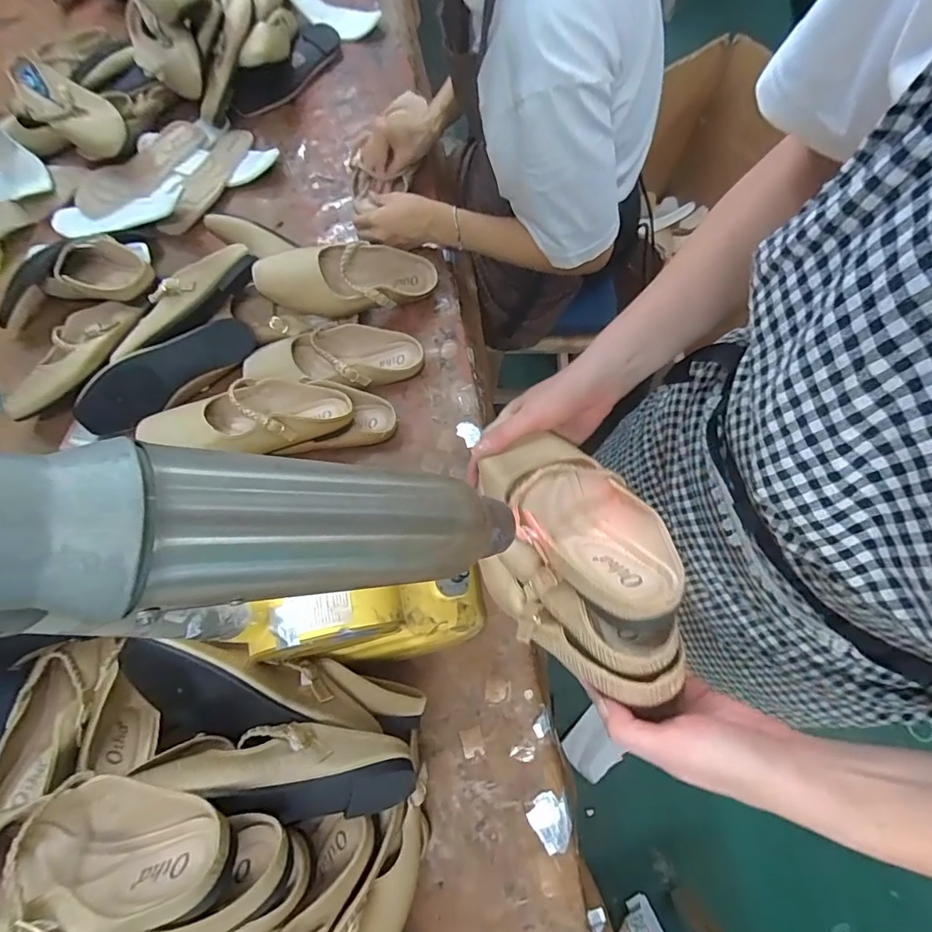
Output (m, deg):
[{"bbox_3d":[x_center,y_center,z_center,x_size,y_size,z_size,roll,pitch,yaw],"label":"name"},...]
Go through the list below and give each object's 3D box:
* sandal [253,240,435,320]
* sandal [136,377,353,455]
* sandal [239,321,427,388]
[{"bbox_3d":[-0.143,-0.237,0.636,0.231,0.058,0.083,-15,105,-30],"label":"sandal"},{"bbox_3d":[-0.247,-0.055,0.572,0.212,0.056,0.095,-10,70,-19],"label":"sandal"},{"bbox_3d":[-0.166,-0.139,0.648,0.219,0.048,0.085,-4,70,-1],"label":"sandal"}]

